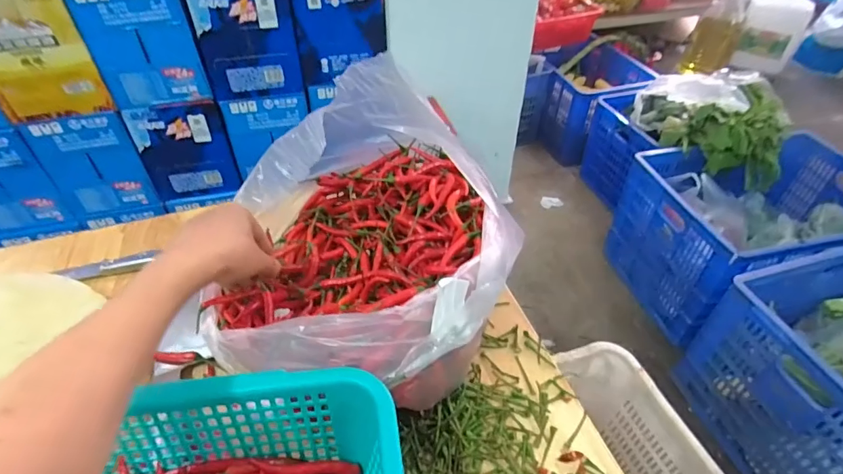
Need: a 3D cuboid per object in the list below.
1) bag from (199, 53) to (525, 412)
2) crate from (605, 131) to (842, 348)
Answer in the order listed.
[{"bbox_3d":[-0.058,-0.024,0.467,0.277,0.220,0.314,9,44,10],"label":"bag"},{"bbox_3d":[1.034,-0.011,1.435,0.762,0.374,0.492,-12,45,-12],"label":"crate"}]

